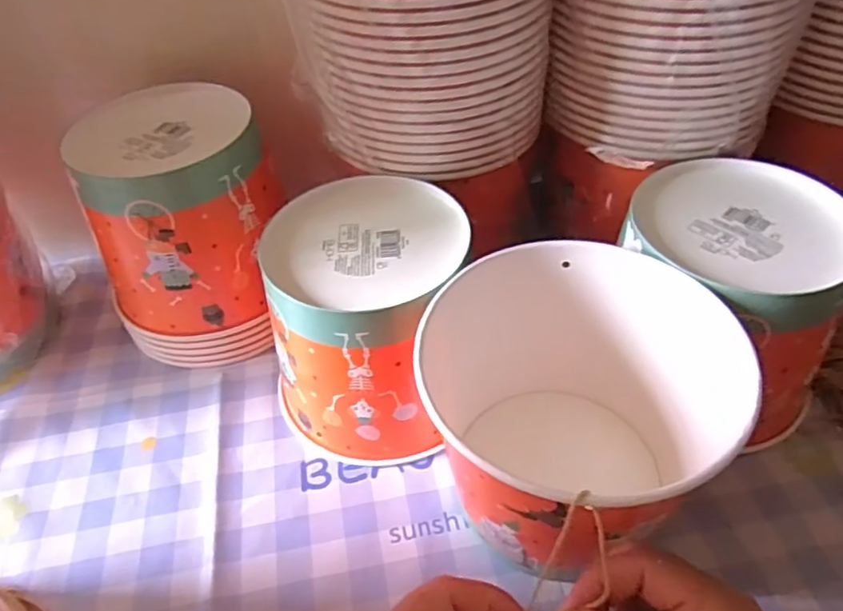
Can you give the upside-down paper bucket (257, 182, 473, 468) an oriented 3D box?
[{"bbox_3d":[-0.037,0.011,0.412,0.124,0.136,0.131,-3,45,3],"label":"upside-down paper bucket"}]

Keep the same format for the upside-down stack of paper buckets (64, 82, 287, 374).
[{"bbox_3d":[-0.176,-0.056,0.465,0.140,0.168,0.129,-11,46,-6],"label":"upside-down stack of paper buckets"}]

